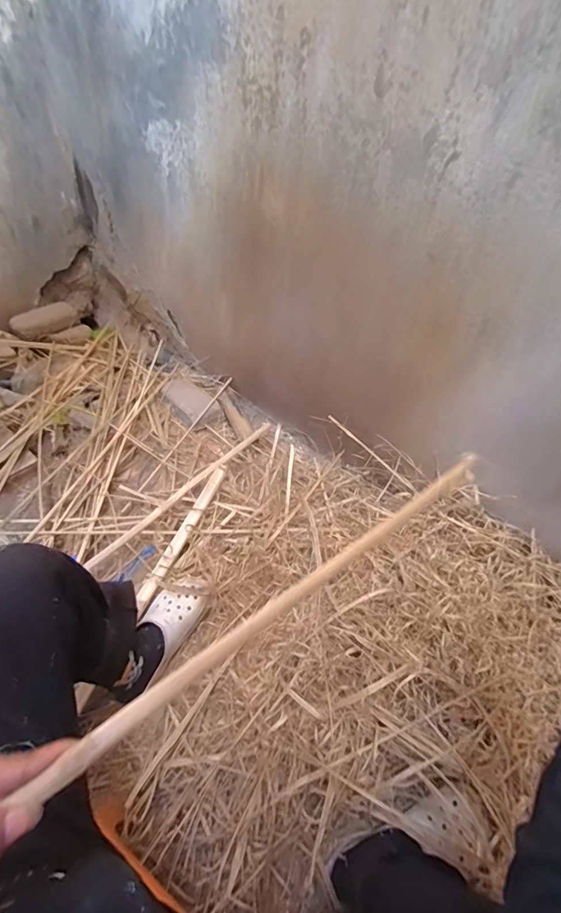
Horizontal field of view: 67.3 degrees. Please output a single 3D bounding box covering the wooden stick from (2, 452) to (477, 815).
[{"bbox_3d":[0.030,0.110,0.375,0.480,0.019,0.017,-28,57,-28],"label":"wooden stick"}]

